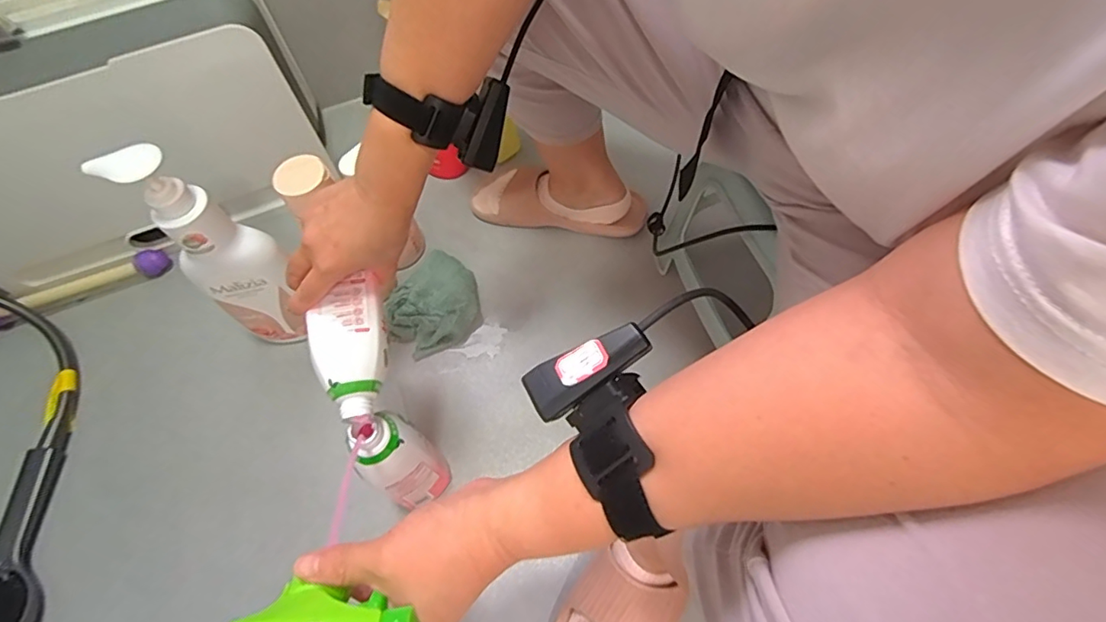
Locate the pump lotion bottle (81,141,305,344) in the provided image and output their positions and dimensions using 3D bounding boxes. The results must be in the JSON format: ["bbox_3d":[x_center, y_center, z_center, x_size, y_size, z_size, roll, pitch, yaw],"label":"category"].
[{"bbox_3d":[-0.342,-0.048,0.595,0.091,0.312,0.061,7,61,8],"label":"pump lotion bottle"}]

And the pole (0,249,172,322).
[{"bbox_3d":[-0.693,-0.029,0.763,0.281,0.039,0.034,-21,61,-7],"label":"pole"}]

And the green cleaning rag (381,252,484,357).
[{"bbox_3d":[-0.154,-0.005,0.709,0.127,0.053,0.105,-40,65,-17],"label":"green cleaning rag"}]

